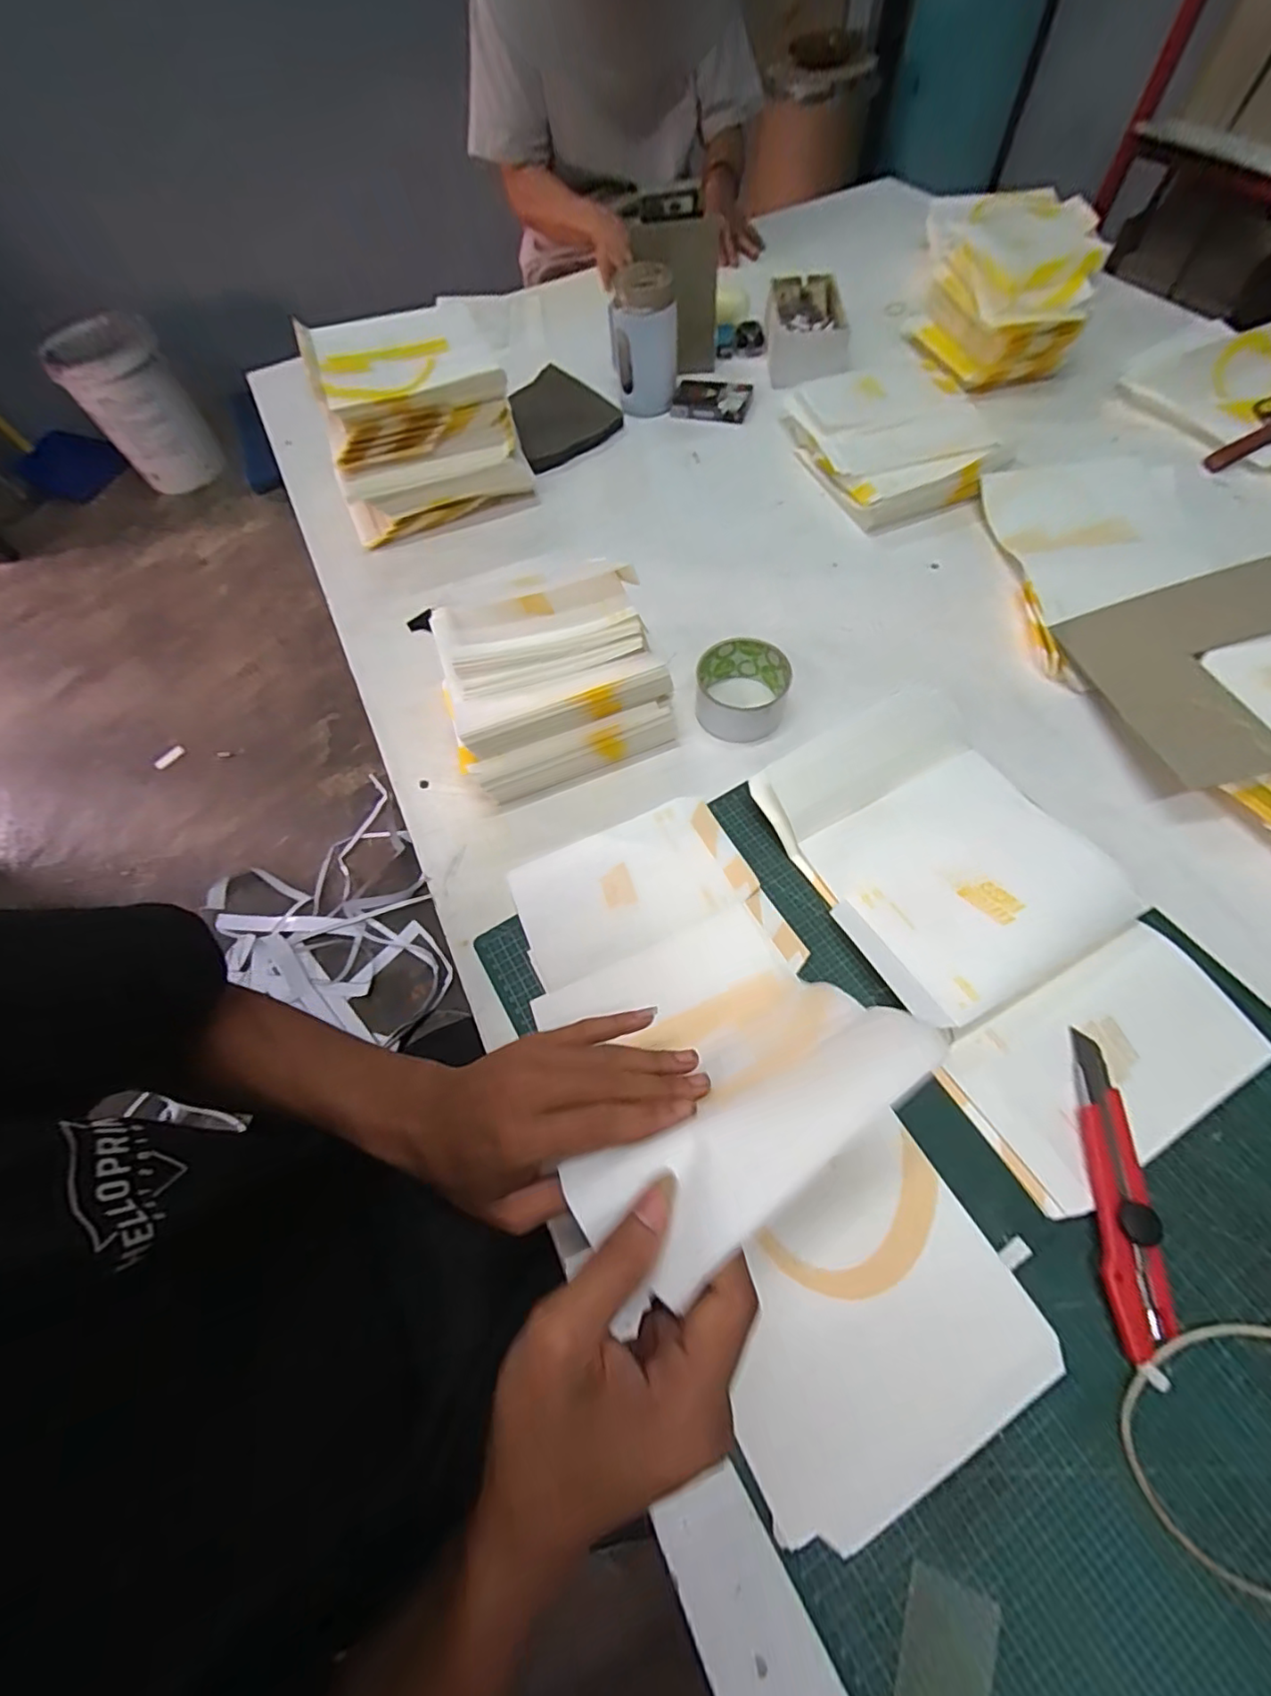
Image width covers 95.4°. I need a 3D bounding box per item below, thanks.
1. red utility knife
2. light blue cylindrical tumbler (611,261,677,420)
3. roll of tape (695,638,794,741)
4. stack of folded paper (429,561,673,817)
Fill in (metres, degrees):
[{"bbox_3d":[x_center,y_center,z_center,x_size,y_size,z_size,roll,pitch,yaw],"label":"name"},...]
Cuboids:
[{"bbox_3d":[0.285,0.199,0.343,0.034,0.018,0.164,4,63,6],"label":"red utility knife"},{"bbox_3d":[0.009,-0.631,0.722,0.077,0.125,0.085,-5,63,2],"label":"light blue cylindrical tumbler"},{"bbox_3d":[0.097,-0.141,0.523,0.079,0.047,0.076,-1,62,3],"label":"roll of tape"},{"bbox_3d":[-0.072,-0.140,0.504,0.182,0.092,0.147,-20,63,-7],"label":"stack of folded paper"}]

